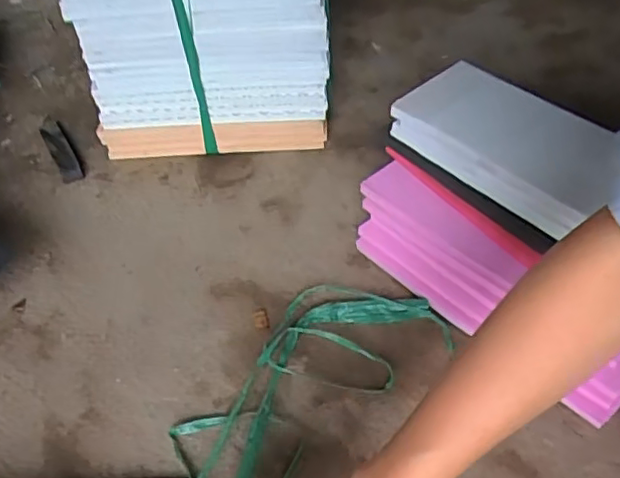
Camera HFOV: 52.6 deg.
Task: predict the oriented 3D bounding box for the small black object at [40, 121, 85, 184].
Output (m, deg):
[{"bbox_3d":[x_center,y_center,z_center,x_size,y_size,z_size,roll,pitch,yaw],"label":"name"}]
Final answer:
[{"bbox_3d":[-0.331,-0.117,0.835,0.029,0.017,0.133,-23,47,-20],"label":"small black object"}]

